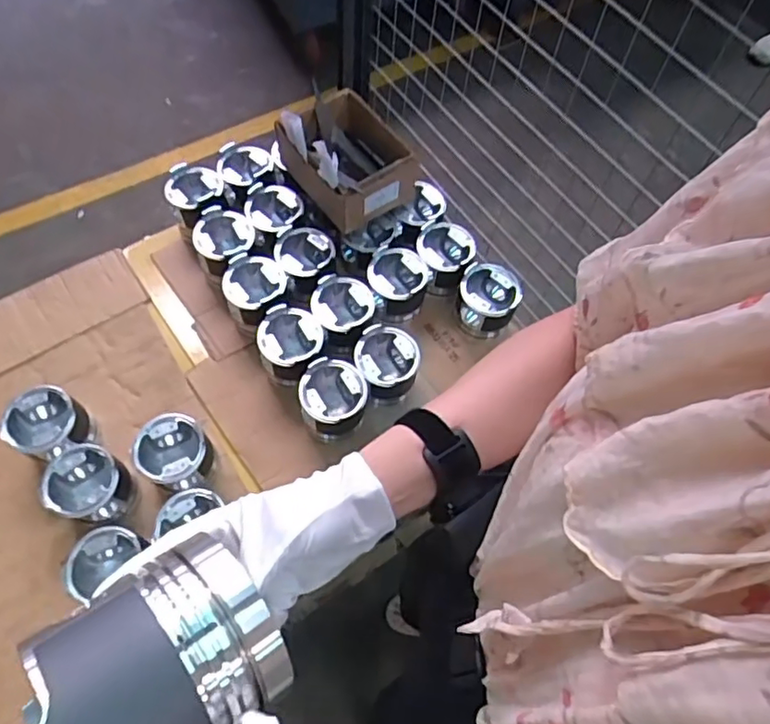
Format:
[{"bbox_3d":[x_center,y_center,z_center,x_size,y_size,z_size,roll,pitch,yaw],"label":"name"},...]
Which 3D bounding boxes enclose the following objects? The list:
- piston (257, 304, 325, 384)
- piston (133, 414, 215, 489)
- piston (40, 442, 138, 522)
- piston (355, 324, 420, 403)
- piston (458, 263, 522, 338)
[{"bbox_3d":[-0.151,-0.021,0.960,0.097,0.105,0.105,1,64,-3],"label":"piston"},{"bbox_3d":[-0.302,0.137,0.871,0.098,0.101,0.098,1,64,-3],"label":"piston"},{"bbox_3d":[-0.421,0.180,0.855,0.101,0.096,0.094,1,64,-3],"label":"piston"},{"bbox_3d":[0.001,0.009,0.950,0.100,0.115,0.108,15,65,4],"label":"piston"},{"bbox_3d":[0.173,-0.102,1.016,0.096,0.115,0.096,1,64,-3],"label":"piston"}]

